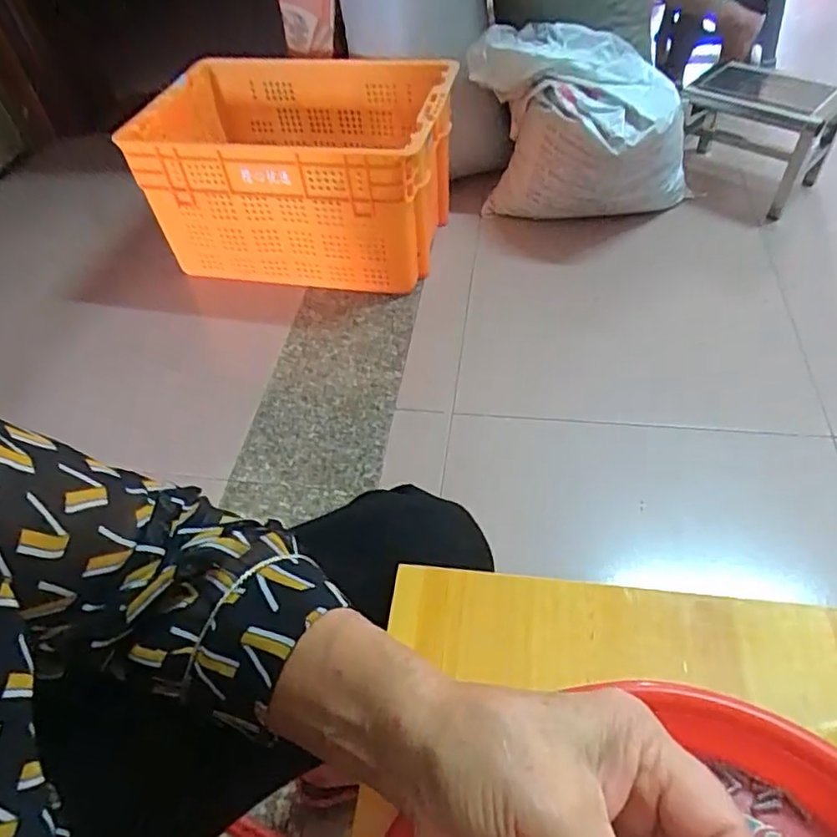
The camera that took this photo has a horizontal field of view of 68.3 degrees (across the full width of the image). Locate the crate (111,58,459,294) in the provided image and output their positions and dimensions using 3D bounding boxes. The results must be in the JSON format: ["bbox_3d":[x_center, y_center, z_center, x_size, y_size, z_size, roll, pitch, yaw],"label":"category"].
[{"bbox_3d":[-0.235,-0.497,1.296,0.578,0.342,0.392,11,52,14],"label":"crate"}]

